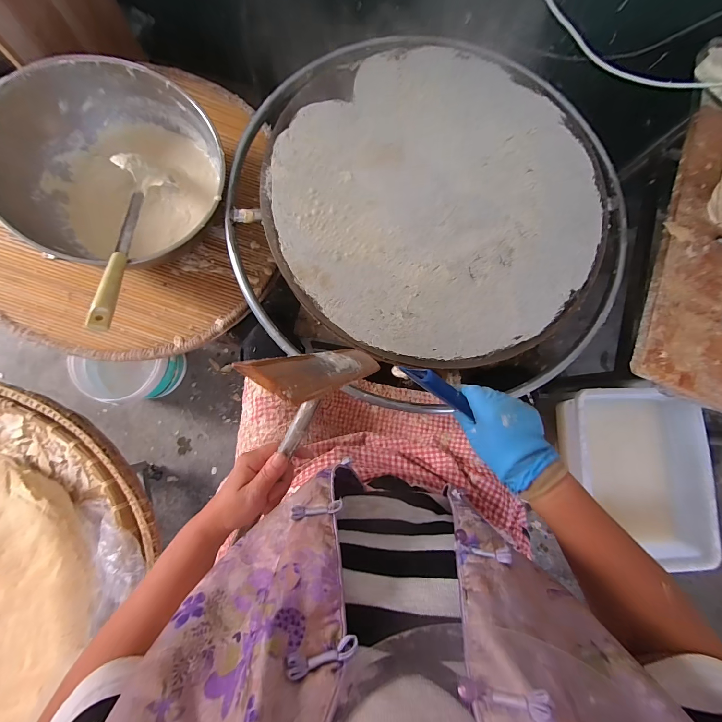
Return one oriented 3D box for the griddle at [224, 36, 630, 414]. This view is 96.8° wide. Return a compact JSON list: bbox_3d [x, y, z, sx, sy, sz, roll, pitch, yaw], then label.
[{"bbox_3d":[0.139,-0.295,0.573,0.685,0.067,0.644,1,83,-4],"label":"griddle"}]

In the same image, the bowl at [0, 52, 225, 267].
[{"bbox_3d":[-0.420,-0.331,0.569,0.327,0.170,0.328,1,83,-4],"label":"bowl"}]

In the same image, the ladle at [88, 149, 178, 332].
[{"bbox_3d":[-0.380,-0.201,0.515,0.078,0.044,0.335,-1,69,-5],"label":"ladle"}]

